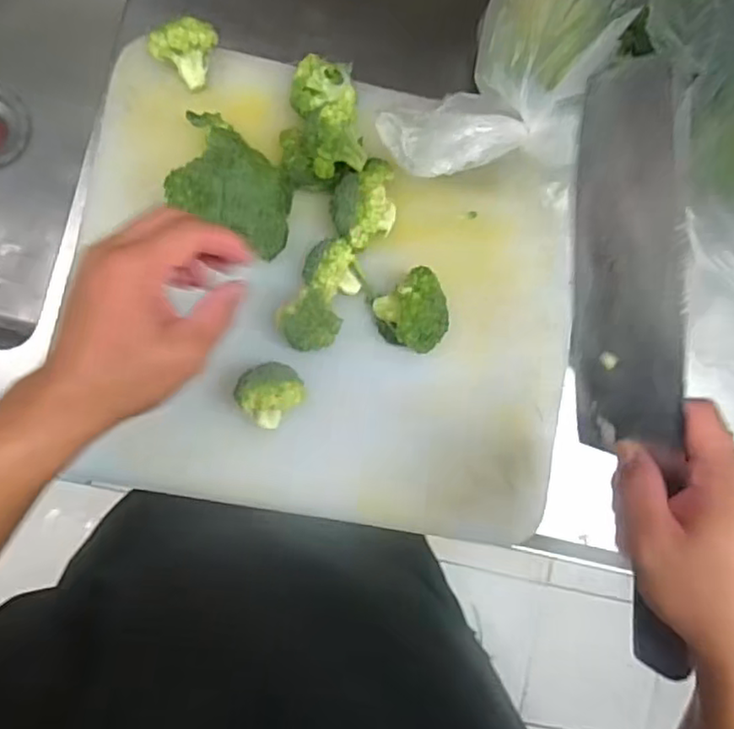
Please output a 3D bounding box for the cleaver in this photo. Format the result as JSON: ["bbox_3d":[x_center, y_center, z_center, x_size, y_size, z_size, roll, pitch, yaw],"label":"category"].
[{"bbox_3d":[0.141,0.015,0.343,0.026,0.063,0.321,-10,105,-7],"label":"cleaver"}]

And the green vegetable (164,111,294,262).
[{"bbox_3d":[-0.093,-0.134,0.453,0.079,0.072,0.094,8,87,-7],"label":"green vegetable"}]

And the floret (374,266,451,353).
[{"bbox_3d":[0.037,-0.038,0.489,0.053,0.037,0.054,0,88,-7],"label":"floret"}]

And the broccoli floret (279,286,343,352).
[{"bbox_3d":[-0.042,-0.031,0.474,0.040,0.049,0.040,0,88,-7],"label":"broccoli floret"}]

